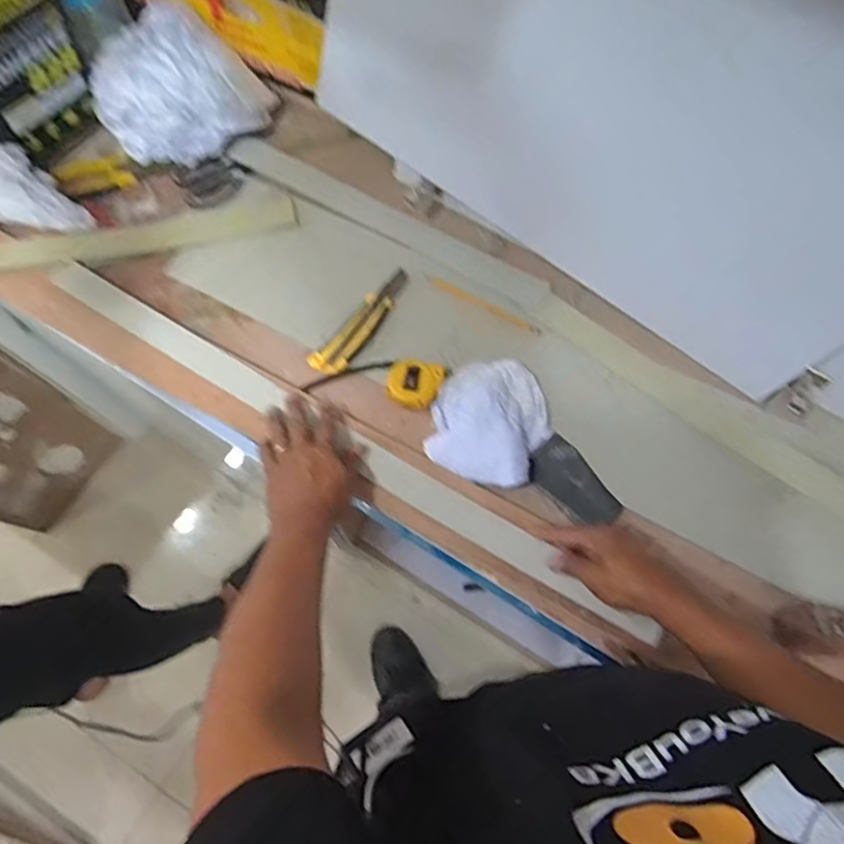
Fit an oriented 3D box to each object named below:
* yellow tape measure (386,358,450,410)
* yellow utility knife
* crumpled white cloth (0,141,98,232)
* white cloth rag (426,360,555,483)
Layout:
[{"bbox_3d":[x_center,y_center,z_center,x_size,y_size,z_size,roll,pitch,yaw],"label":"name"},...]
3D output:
[{"bbox_3d":[-0.007,-0.051,0.761,0.062,0.036,0.076,34,74,9],"label":"yellow tape measure"},{"bbox_3d":[-0.075,-0.129,0.794,0.041,0.016,0.173,37,74,10],"label":"yellow utility knife"},{"bbox_3d":[-0.519,-0.290,0.786,0.156,0.064,0.098,37,74,10],"label":"crumpled white cloth"},{"bbox_3d":[0.086,-0.004,0.751,0.141,0.052,0.166,31,73,9],"label":"white cloth rag"}]

